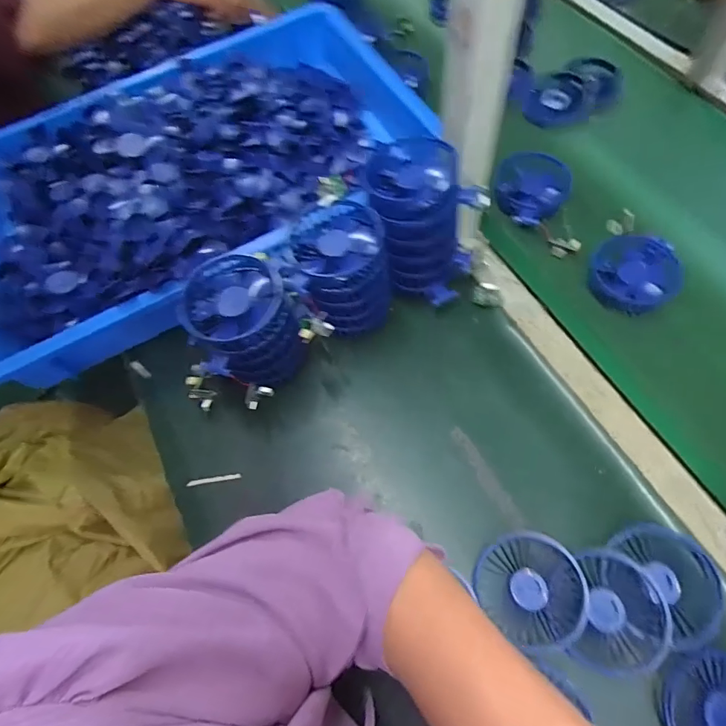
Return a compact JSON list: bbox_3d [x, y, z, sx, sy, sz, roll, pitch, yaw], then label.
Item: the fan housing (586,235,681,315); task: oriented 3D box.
[{"bbox_3d":[0.300,-0.099,0.506,0.084,0.038,0.087,-1,64,3],"label":"fan housing"}]

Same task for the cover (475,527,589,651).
[{"bbox_3d":[0.143,0.190,0.393,0.086,0.033,0.082,23,68,14],"label":"cover"}]

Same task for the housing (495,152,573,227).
[{"bbox_3d":[0.206,-0.214,0.566,0.088,0.037,0.084,-1,64,3],"label":"housing"}]

